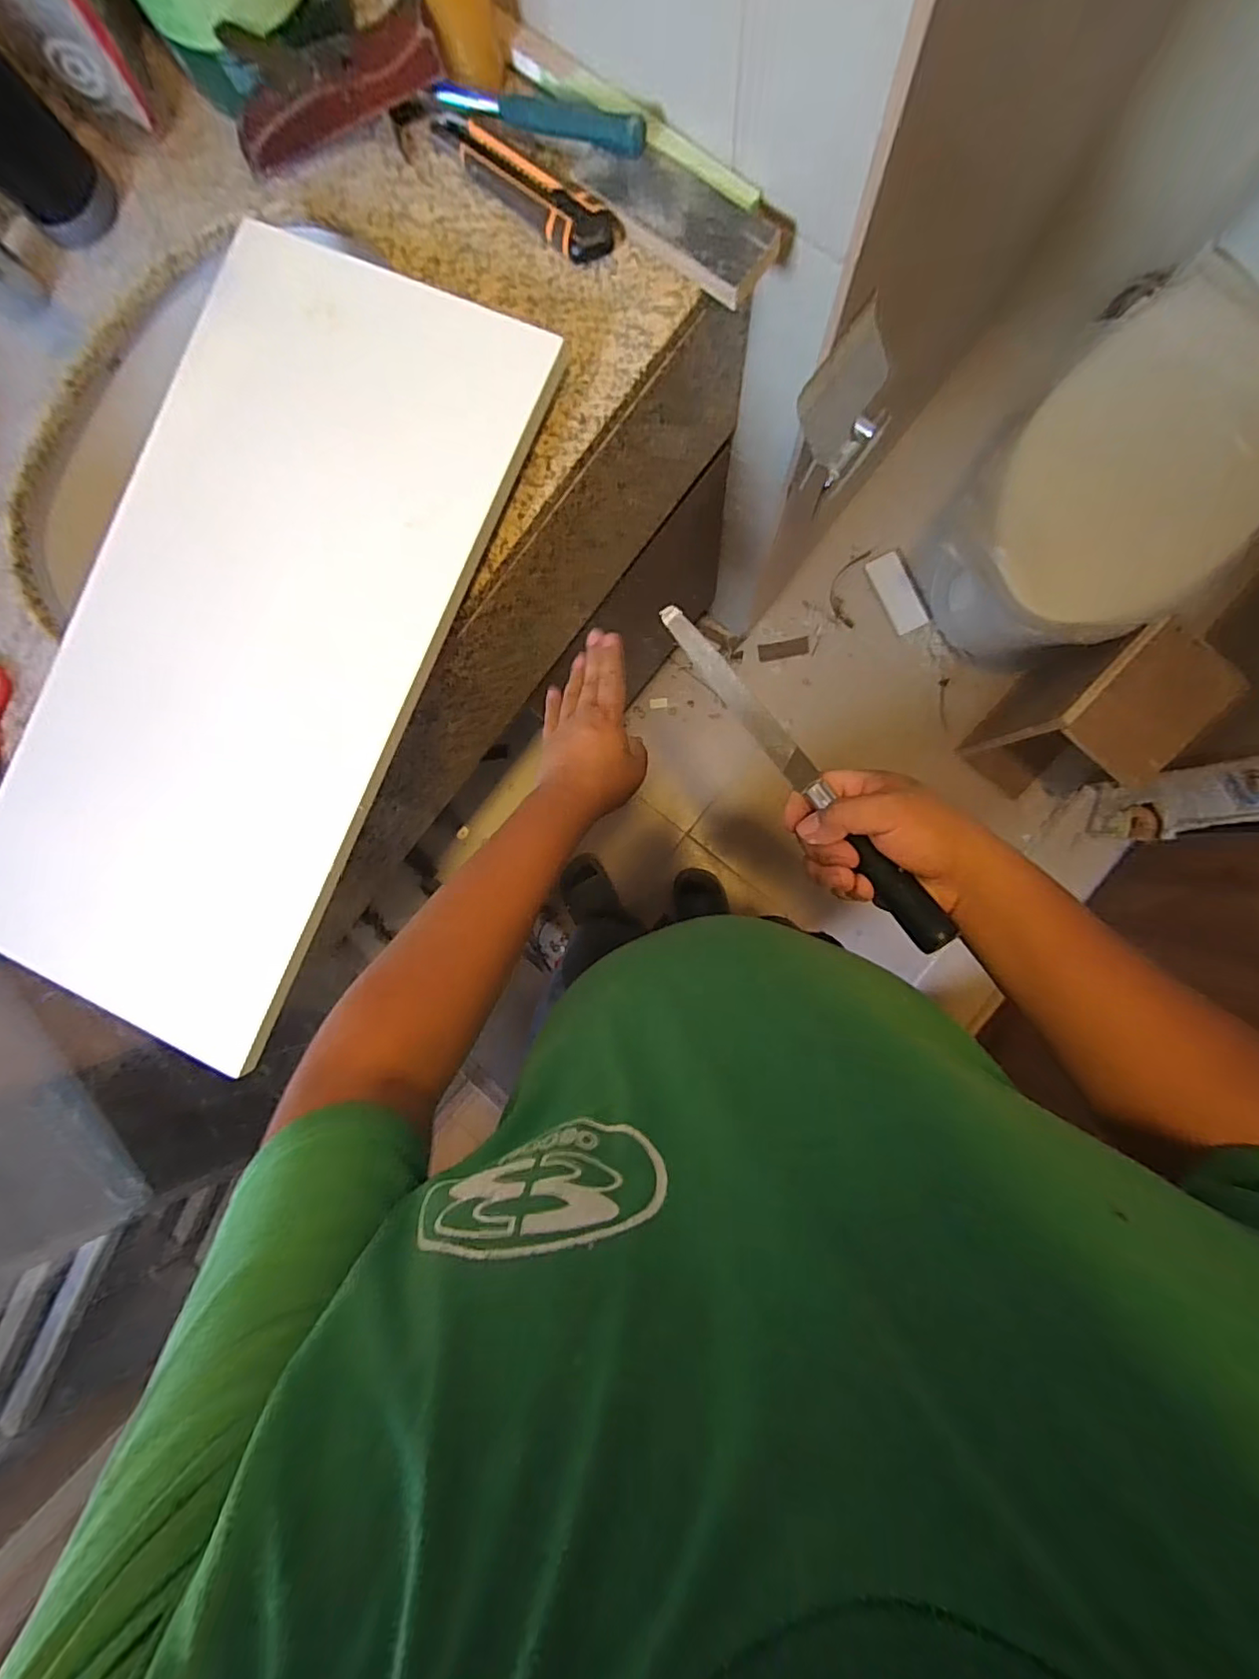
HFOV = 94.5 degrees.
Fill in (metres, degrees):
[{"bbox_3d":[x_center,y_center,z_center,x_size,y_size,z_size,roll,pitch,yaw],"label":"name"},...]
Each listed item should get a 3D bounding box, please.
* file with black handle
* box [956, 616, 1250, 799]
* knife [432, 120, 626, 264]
[{"bbox_3d":[0.110,-0.064,0.416,0.021,0.019,0.328,-32,63,4],"label":"file with black handle"},{"bbox_3d":[0.822,-0.218,1.085,0.197,0.399,0.226,41,93,4],"label":"box"},{"bbox_3d":[-0.096,-0.556,0.494,0.189,0.022,0.043,35,92,4],"label":"knife"}]

